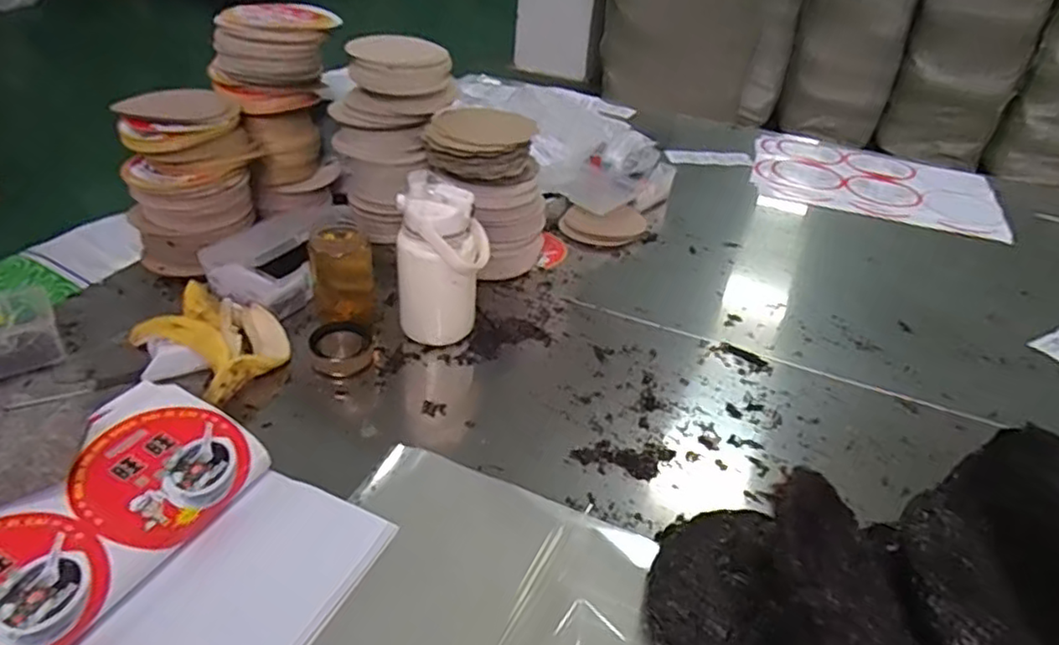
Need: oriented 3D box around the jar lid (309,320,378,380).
[{"bbox_3d":[-0.237,0.032,0.825,0.074,0.035,0.070,4,36,-3],"label":"jar lid"}]

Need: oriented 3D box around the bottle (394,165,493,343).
[{"bbox_3d":[-0.105,-0.074,0.838,0.086,0.215,0.111,32,43,32],"label":"bottle"}]

